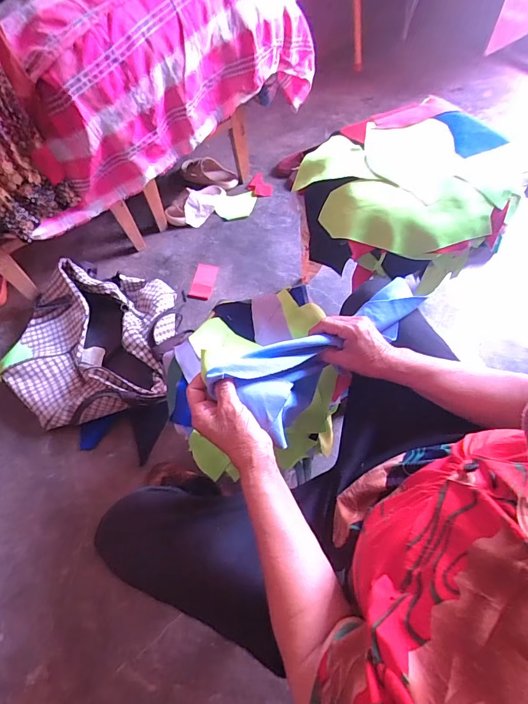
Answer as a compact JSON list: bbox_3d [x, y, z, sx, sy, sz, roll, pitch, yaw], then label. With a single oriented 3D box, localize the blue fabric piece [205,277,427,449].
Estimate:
[{"bbox_3d":[0.095,0.001,0.519,0.341,0.089,0.095,-31,63,-27],"label":"blue fabric piece"}]

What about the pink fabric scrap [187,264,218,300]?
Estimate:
[{"bbox_3d":[-0.189,-0.224,1.209,0.068,0.011,0.140,9,61,8],"label":"pink fabric scrap"}]

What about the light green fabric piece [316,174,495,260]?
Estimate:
[{"bbox_3d":[0.242,-0.227,0.651,0.276,0.027,0.121,7,94,2],"label":"light green fabric piece"}]

